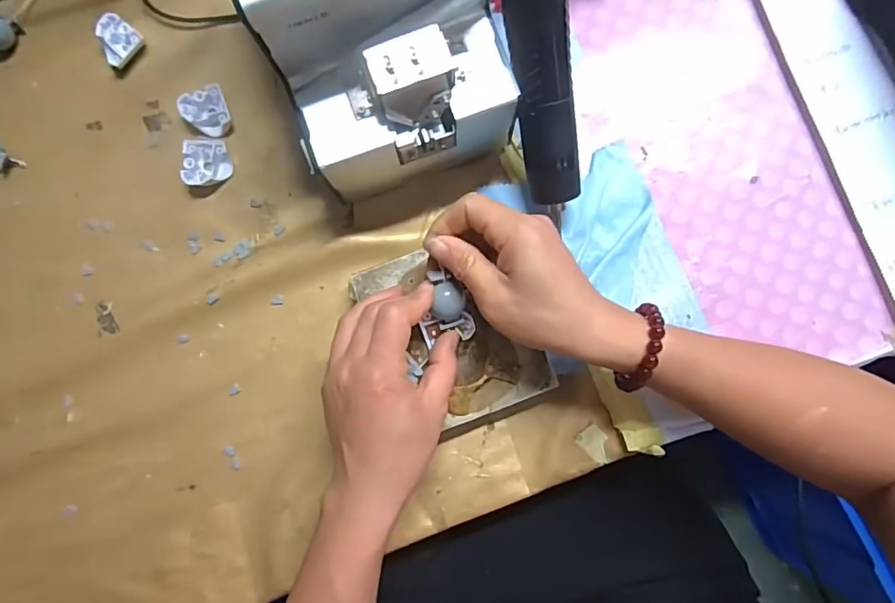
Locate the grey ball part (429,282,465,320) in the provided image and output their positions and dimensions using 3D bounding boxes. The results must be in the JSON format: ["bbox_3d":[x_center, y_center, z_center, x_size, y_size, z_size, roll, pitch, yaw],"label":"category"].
[{"bbox_3d":[0.001,0.000,0.319,0.018,0.014,0.022,6,85,3],"label":"grey ball part"}]

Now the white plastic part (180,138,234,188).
[{"bbox_3d":[-0.169,-0.097,0.374,0.030,0.013,0.031,-3,85,2],"label":"white plastic part"}]

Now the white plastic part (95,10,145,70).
[{"bbox_3d":[-0.245,-0.192,0.395,0.029,0.017,0.032,35,87,5],"label":"white plastic part"}]

